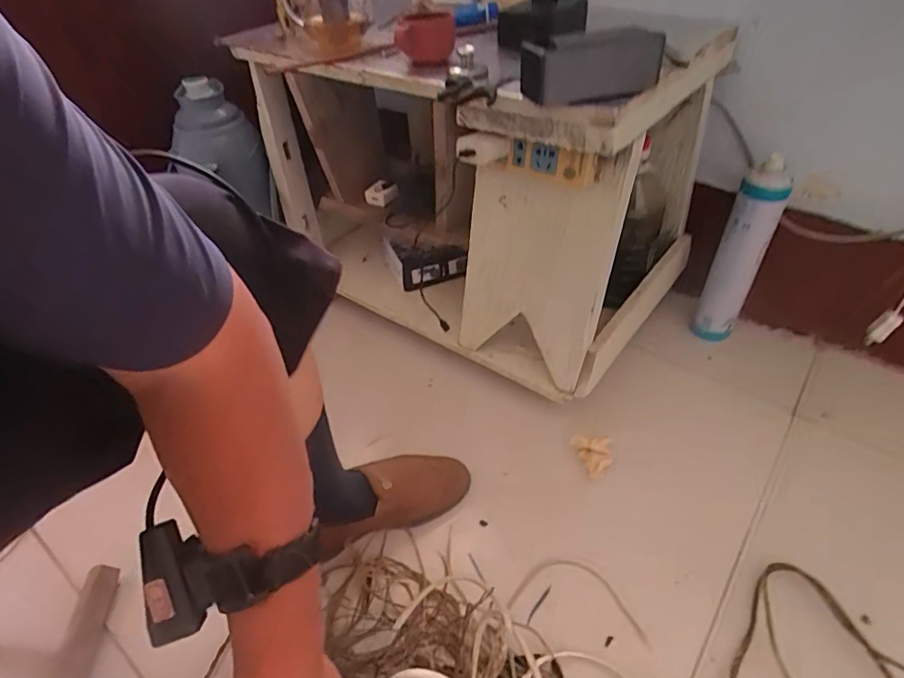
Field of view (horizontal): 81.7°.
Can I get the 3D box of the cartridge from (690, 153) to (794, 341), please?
[{"bbox_3d":[0.443,-0.121,0.815,0.067,0.317,0.054,26,51,29],"label":"cartridge"}]

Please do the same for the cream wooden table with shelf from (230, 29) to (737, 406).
[{"bbox_3d":[0.016,-0.257,0.841,0.635,0.400,0.335,26,50,28],"label":"cream wooden table with shelf"}]

